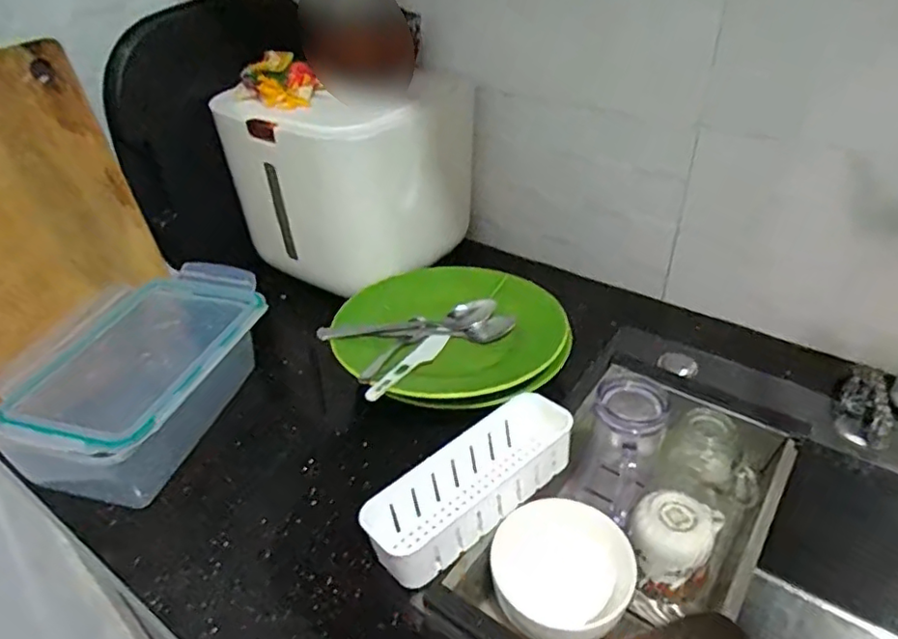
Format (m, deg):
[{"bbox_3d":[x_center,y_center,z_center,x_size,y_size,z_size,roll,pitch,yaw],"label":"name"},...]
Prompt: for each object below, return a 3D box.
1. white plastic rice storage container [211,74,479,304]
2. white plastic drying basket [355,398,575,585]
[{"bbox_3d":[-0.121,-0.186,0.786,0.226,0.207,0.247,25,44,31],"label":"white plastic rice storage container"},{"bbox_3d":[0.026,0.147,0.551,0.220,0.055,0.073,-29,44,-31],"label":"white plastic drying basket"}]

